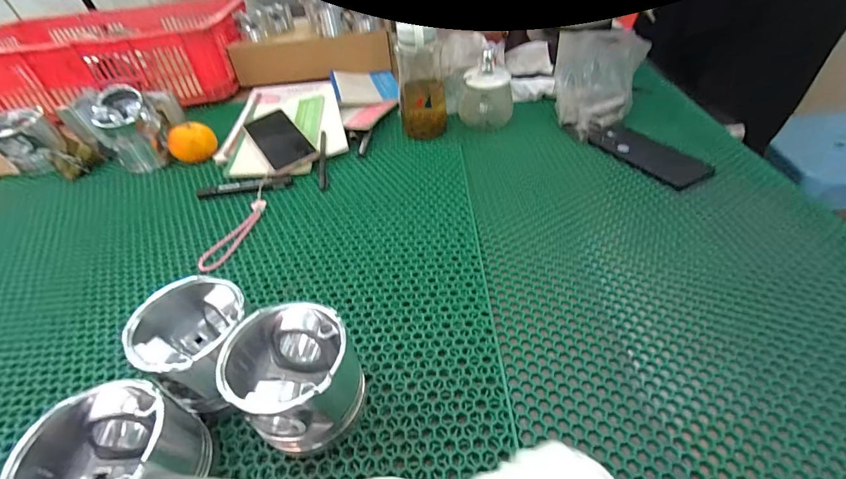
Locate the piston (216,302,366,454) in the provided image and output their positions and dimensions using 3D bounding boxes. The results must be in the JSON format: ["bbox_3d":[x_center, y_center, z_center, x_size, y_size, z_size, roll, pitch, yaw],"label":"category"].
[{"bbox_3d":[-0.102,0.114,0.322,0.097,0.095,0.089,-3,45,3],"label":"piston"}]

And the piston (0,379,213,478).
[{"bbox_3d":[-0.214,0.163,0.279,0.094,0.082,0.088,-3,45,3],"label":"piston"}]

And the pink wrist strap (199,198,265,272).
[{"bbox_3d":[-0.254,-0.009,0.530,0.037,0.004,0.141,9,47,15],"label":"pink wrist strap"}]

